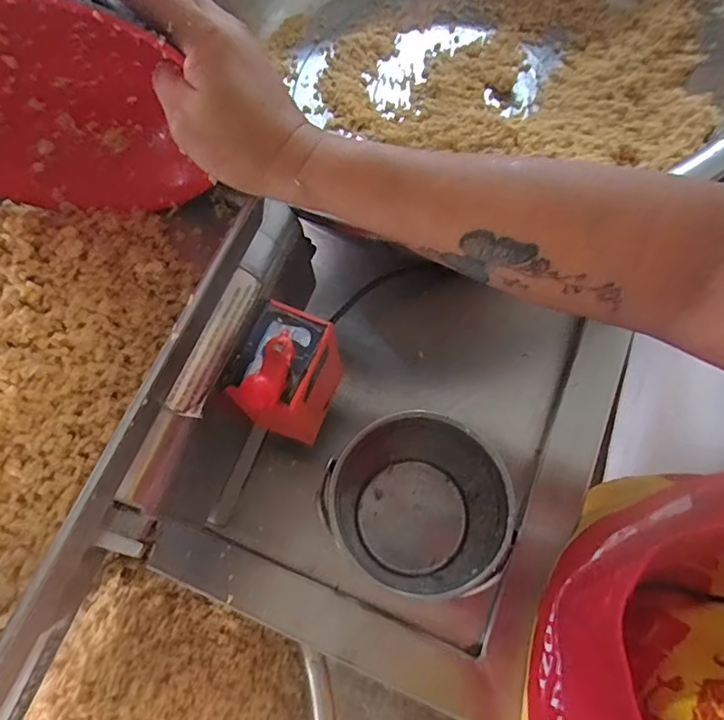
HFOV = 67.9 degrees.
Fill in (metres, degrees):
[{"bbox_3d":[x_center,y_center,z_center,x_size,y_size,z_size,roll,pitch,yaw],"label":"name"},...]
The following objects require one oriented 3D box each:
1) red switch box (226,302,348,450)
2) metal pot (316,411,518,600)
[{"bbox_3d":[-0.057,0.004,0.405,0.073,0.062,0.091,18,70,8],"label":"red switch box"},{"bbox_3d":[0.047,0.129,0.458,0.125,0.134,0.125,-1,68,1],"label":"metal pot"}]

